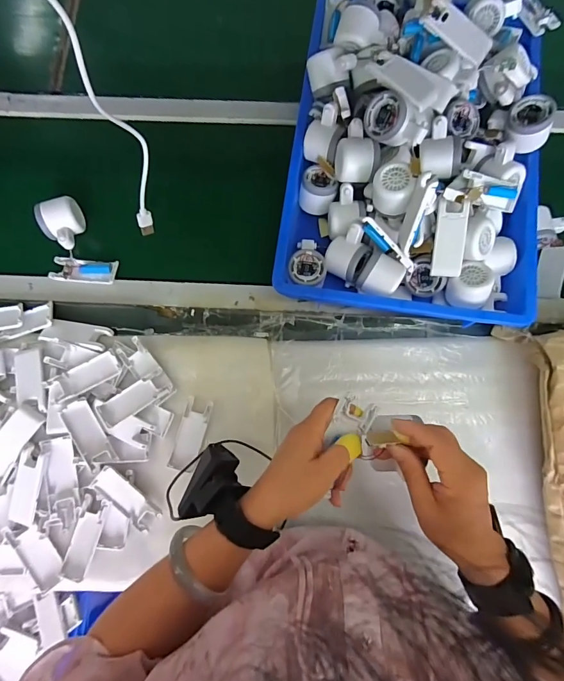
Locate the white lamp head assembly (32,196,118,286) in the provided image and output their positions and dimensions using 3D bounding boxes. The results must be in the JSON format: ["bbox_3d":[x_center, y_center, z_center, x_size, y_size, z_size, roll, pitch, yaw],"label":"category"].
[{"bbox_3d":[-0.335,-0.148,0.598,0.098,0.056,0.143,-27,79,-4],"label":"white lamp head assembly"}]

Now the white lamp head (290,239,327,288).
[{"bbox_3d":[0.041,-0.115,0.588,0.053,0.054,0.078,7,79,3],"label":"white lamp head"}]

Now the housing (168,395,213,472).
[{"bbox_3d":[-0.130,0.136,0.550,0.039,0.011,0.100,14,79,4],"label":"housing"}]

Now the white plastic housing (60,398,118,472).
[{"bbox_3d":[-0.272,0.132,0.534,0.040,0.014,0.102,-29,81,-22],"label":"white plastic housing"}]

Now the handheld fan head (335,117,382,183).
[{"bbox_3d":[0.110,-0.275,0.568,0.059,0.060,0.079,-1,79,1],"label":"handheld fan head"}]

